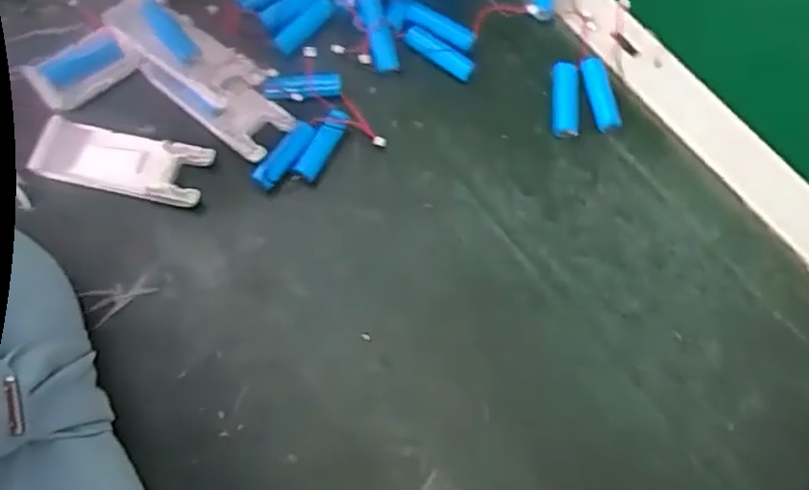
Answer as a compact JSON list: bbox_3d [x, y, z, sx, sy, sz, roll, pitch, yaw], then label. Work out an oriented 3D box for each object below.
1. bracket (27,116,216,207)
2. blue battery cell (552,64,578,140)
[{"bbox_3d":[-0.179,-0.053,0.441,0.107,0.015,0.039,12,70,3],"label":"bracket"},{"bbox_3d":[0.109,-0.098,0.467,0.018,0.012,0.052,4,70,0],"label":"blue battery cell"}]

